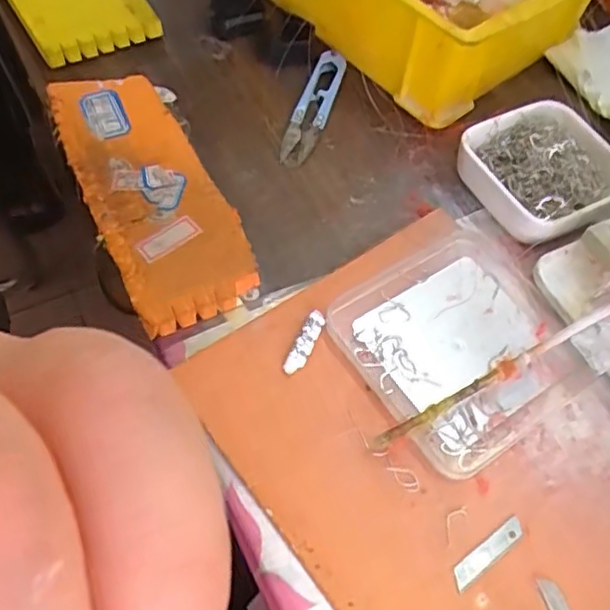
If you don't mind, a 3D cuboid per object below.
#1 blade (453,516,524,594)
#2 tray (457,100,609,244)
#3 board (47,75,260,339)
[{"bbox_3d":[0.079,0.106,0.280,0.040,0.004,0.009,-32,64,-21],"label":"blade"},{"bbox_3d":[0.141,-0.078,0.388,0.087,0.028,0.082,-22,61,-16],"label":"tray"},{"bbox_3d":[-0.090,-0.068,0.372,0.068,0.019,0.186,-24,62,-17],"label":"board"}]

